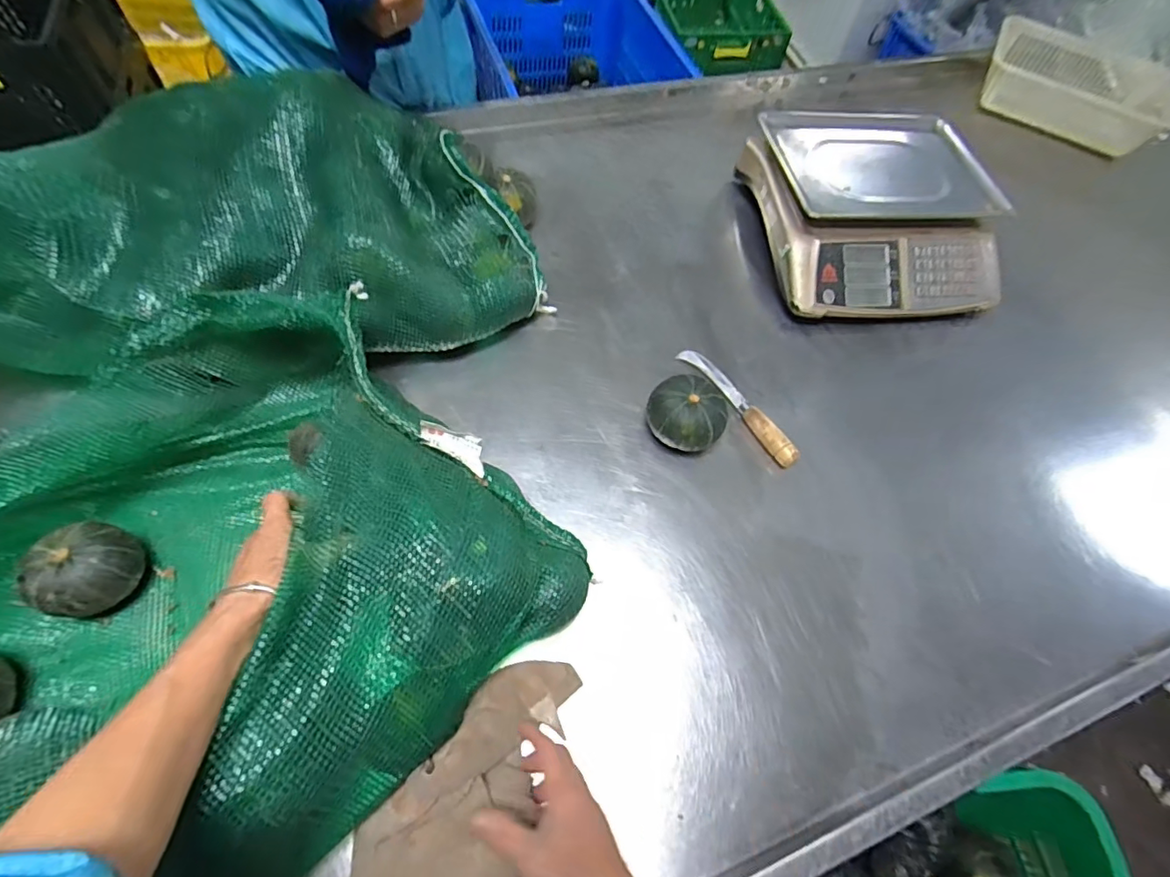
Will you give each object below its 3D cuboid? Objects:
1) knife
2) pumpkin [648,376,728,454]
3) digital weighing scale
[{"bbox_3d":[0.196,-0.047,0.688,0.029,0.027,0.204,-30,69,-20],"label":"knife"},{"bbox_3d":[0.122,-0.025,0.648,0.091,0.068,0.084,3,62,-5],"label":"pumpkin"},{"bbox_3d":[0.429,-0.357,0.816,0.326,0.107,0.364,-3,62,-8],"label":"digital weighing scale"}]

